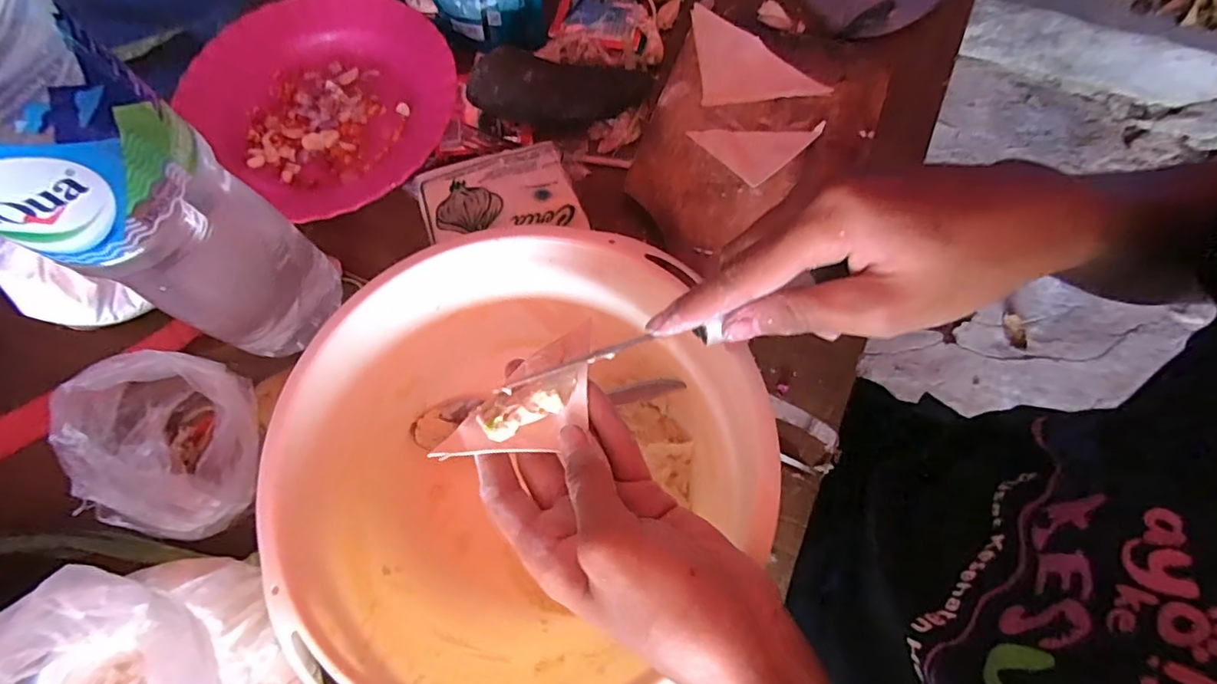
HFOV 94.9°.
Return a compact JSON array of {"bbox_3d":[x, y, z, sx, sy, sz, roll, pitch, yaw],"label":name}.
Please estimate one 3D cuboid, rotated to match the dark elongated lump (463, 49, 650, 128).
[{"bbox_3d":[-0.037,-0.198,0.435,0.140,0.047,0.049,-2,71,2],"label":"dark elongated lump"}]

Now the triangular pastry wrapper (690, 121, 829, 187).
[{"bbox_3d":[0.113,-0.159,0.426,0.074,0.005,0.065,-40,74,-10],"label":"triangular pastry wrapper"}]

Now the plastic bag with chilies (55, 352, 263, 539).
[{"bbox_3d":[-0.247,0.058,0.324,0.090,0.074,0.104,-9,71,-1],"label":"plastic bag with chilies"}]

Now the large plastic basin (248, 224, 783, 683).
[{"bbox_3d":[-0.048,0.068,0.315,0.220,0.095,0.242,-1,71,2],"label":"large plastic basin"}]

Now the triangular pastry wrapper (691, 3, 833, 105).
[{"bbox_3d":[0.118,-0.231,0.445,0.093,0.011,0.090,-4,71,1],"label":"triangular pastry wrapper"}]

